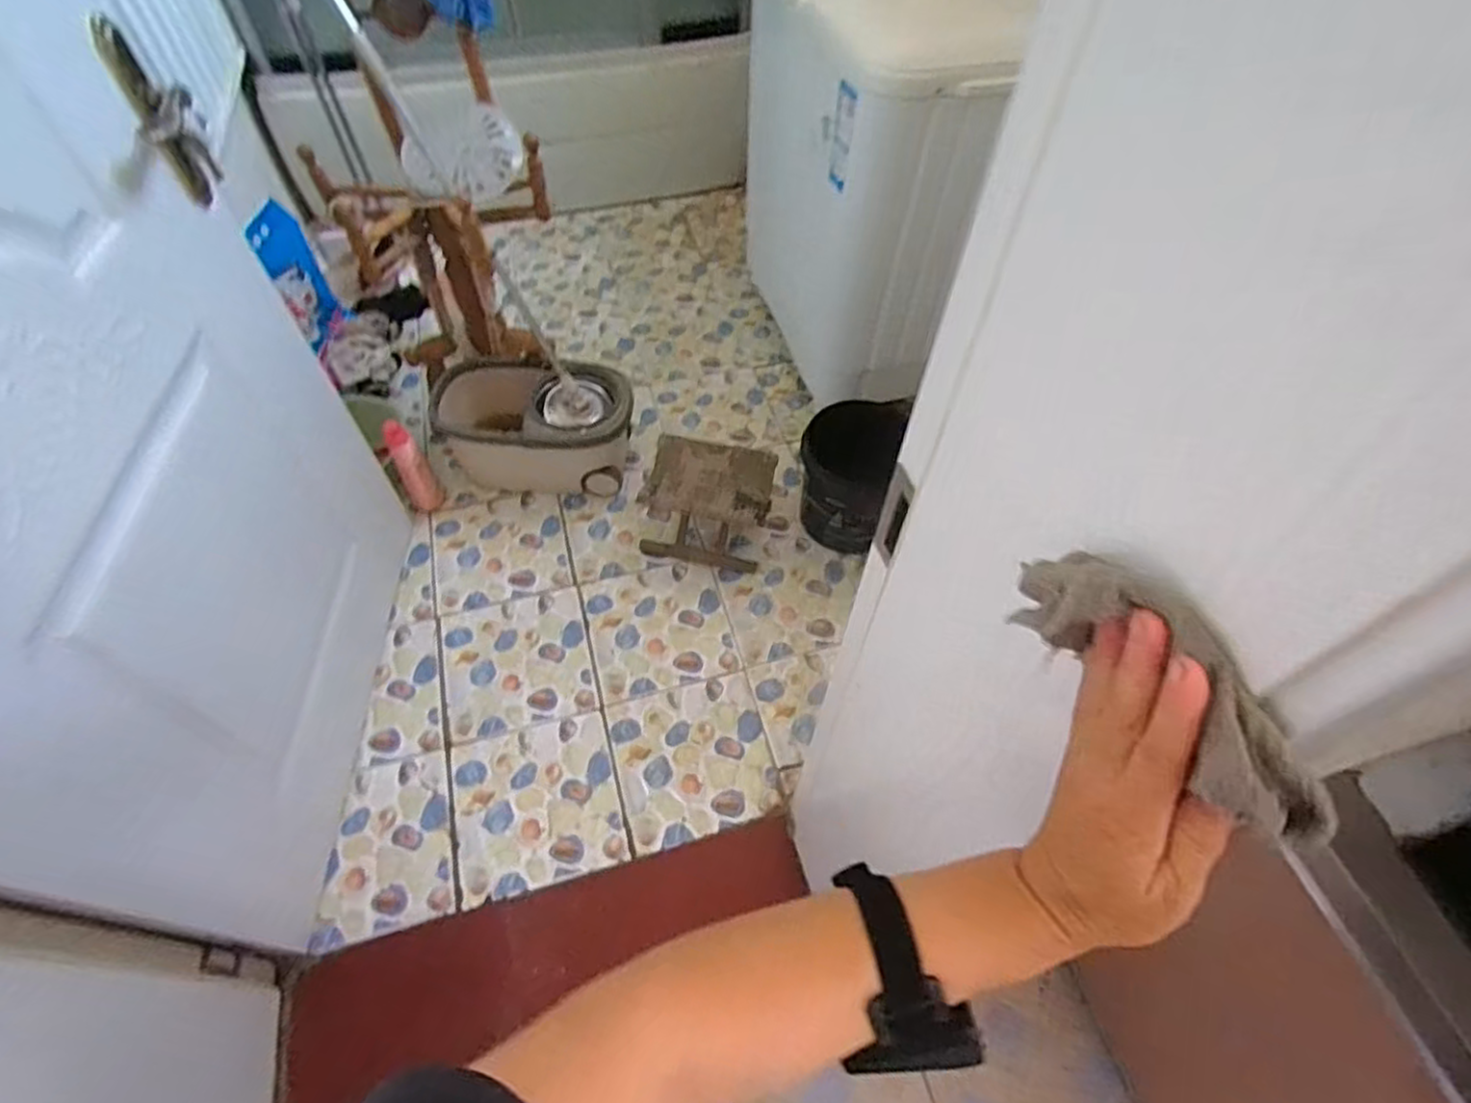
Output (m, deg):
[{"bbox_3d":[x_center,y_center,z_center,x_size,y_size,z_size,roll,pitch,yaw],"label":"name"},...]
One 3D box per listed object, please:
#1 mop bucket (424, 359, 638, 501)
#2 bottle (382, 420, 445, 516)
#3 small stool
[{"bbox_3d":[-0.477,-0.292,1.711,0.460,0.254,0.238,8,56,3],"label":"mop bucket"},{"bbox_3d":[-0.744,-0.199,1.653,0.075,0.237,0.057,-29,39,-20],"label":"bottle"},{"bbox_3d":[-0.063,-0.101,1.614,0.274,0.220,0.179,10,56,4],"label":"small stool"}]

